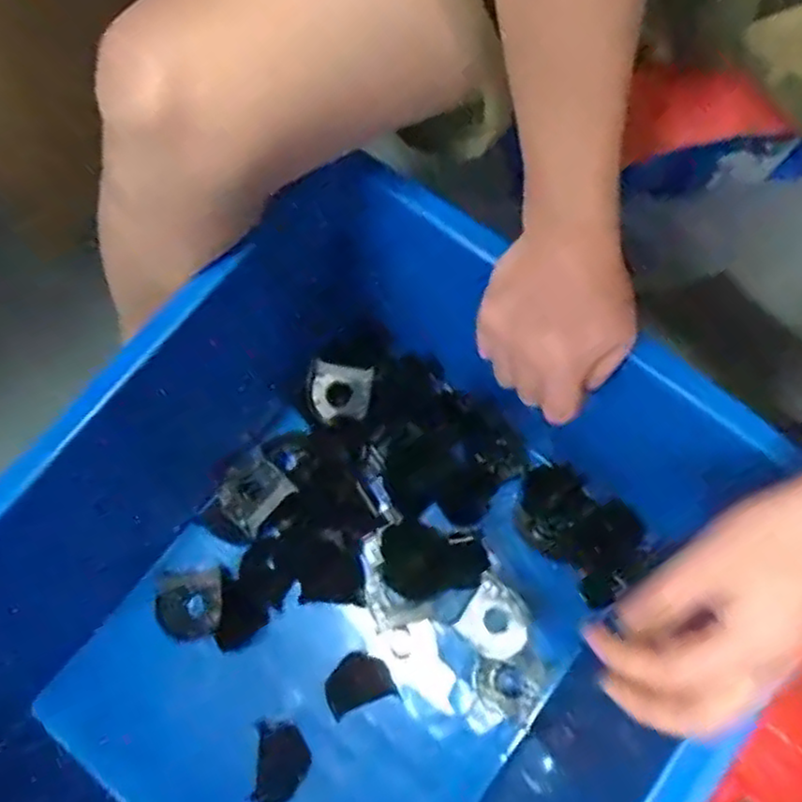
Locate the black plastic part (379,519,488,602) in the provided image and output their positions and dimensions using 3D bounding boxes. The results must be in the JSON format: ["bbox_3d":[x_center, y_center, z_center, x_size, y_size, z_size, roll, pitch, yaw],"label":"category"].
[{"bbox_3d":[0.031,0.152,0.669,0.098,0.012,0.072,-2,73,0],"label":"black plastic part"}]

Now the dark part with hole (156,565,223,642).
[{"bbox_3d":[-0.198,0.192,0.656,0.060,0.012,0.062,-7,74,-2],"label":"dark part with hole"}]

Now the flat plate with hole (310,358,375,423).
[{"bbox_3d":[-0.060,-0.009,0.688,0.063,0.004,0.057,9,94,-19],"label":"flat plate with hole"}]

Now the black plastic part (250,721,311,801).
[{"bbox_3d":[-0.109,0.330,0.634,0.048,0.009,0.065,3,73,1],"label":"black plastic part"}]

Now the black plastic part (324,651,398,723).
[{"bbox_3d":[-0.042,0.261,0.648,0.061,0.006,0.046,-28,75,-8],"label":"black plastic part"}]

